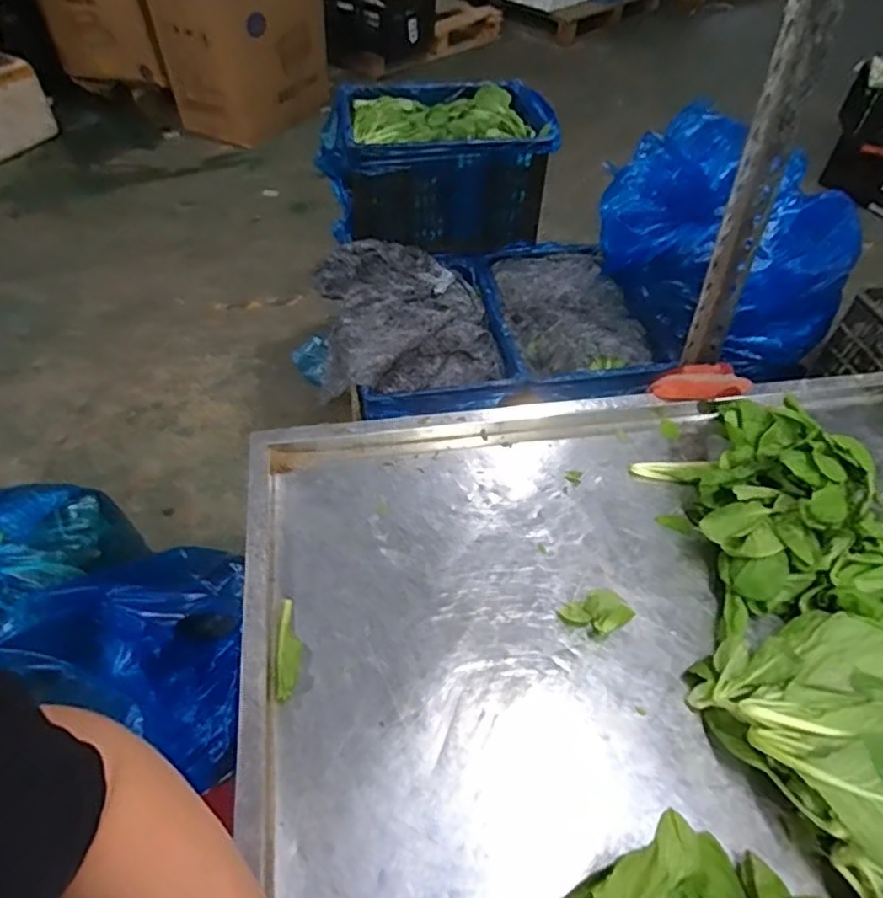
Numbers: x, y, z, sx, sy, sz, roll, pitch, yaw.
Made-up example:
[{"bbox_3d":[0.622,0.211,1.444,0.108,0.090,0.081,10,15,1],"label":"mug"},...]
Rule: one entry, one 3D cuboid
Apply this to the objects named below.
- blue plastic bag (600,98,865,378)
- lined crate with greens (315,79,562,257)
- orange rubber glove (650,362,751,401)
[{"bbox_3d":[0.605,-0.440,1.333,0.522,0.384,0.297,12,51,8],"label":"blue plastic bag"},{"bbox_3d":[-0.021,-0.725,1.612,0.535,0.285,0.352,-10,51,-10],"label":"lined crate with greens"},{"bbox_3d":[0.292,-0.074,0.689,0.107,0.028,0.031,1,50,-1],"label":"orange rubber glove"}]

